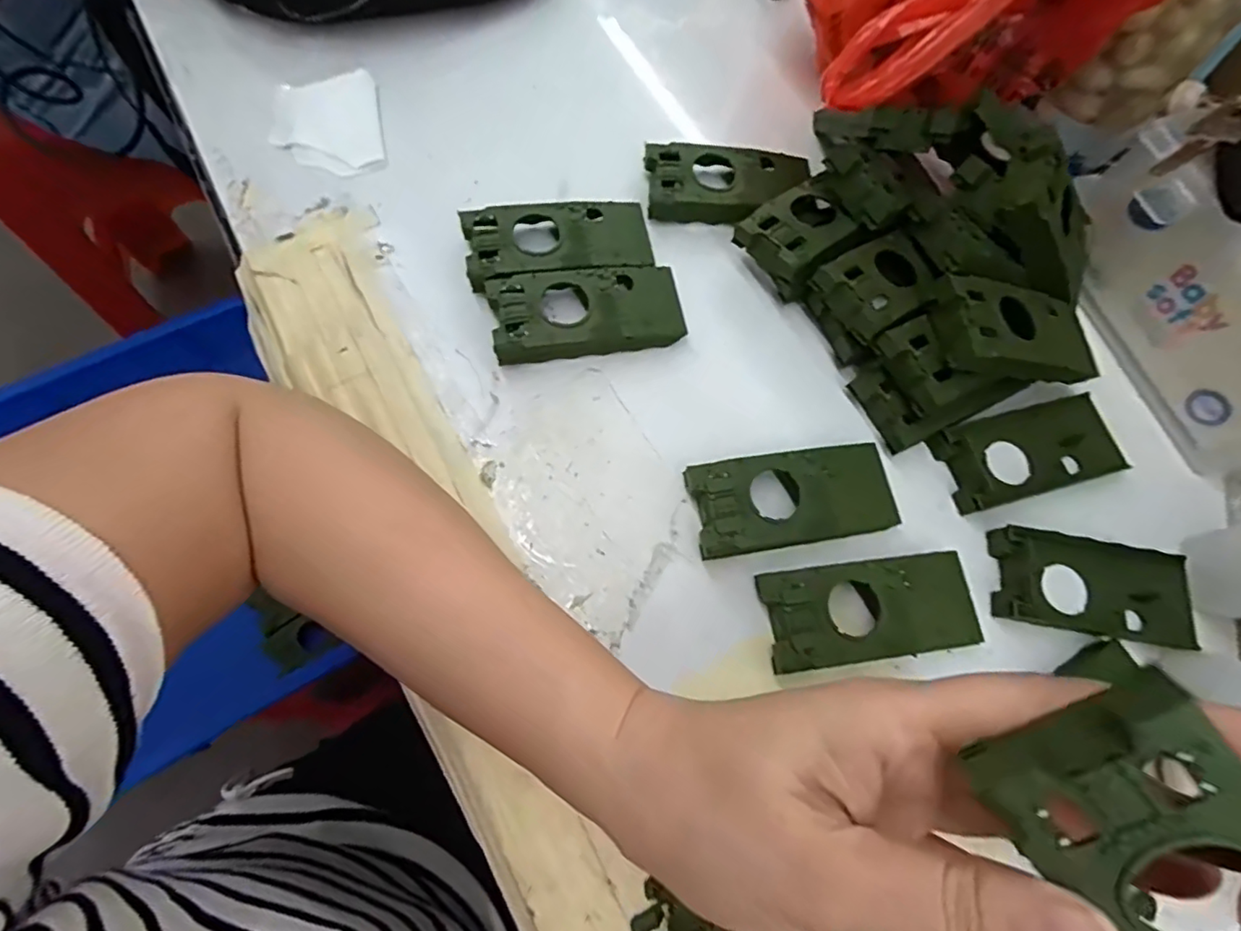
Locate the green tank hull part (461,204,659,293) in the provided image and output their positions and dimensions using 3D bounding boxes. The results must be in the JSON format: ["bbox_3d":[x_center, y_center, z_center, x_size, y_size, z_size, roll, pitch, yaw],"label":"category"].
[{"bbox_3d":[-0.035,-0.128,0.324,0.103,0.016,0.050,-12,73,-9],"label":"green tank hull part"}]

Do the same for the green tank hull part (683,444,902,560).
[{"bbox_3d":[0.087,0.017,0.288,0.103,0.020,0.045,-8,72,-8],"label":"green tank hull part"}]

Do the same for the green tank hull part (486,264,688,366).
[{"bbox_3d":[-0.018,-0.085,0.313,0.102,0.021,0.051,-10,73,-9],"label":"green tank hull part"}]

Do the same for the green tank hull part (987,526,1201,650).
[{"bbox_3d":[0.241,0.061,0.287,0.108,0.020,0.046,10,71,-2],"label":"green tank hull part"}]

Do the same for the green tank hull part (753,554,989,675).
[{"bbox_3d":[0.119,0.068,0.272,0.104,0.021,0.043,-5,72,-7],"label":"green tank hull part"}]

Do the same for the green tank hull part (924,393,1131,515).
[{"bbox_3d":[0.225,-0.009,0.311,0.102,0.021,0.047,-14,73,-10],"label":"green tank hull part"}]

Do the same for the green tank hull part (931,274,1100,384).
[{"bbox_3d":[0.207,-0.068,0.298,0.105,0.017,0.048,4,73,-24],"label":"green tank hull part"}]

